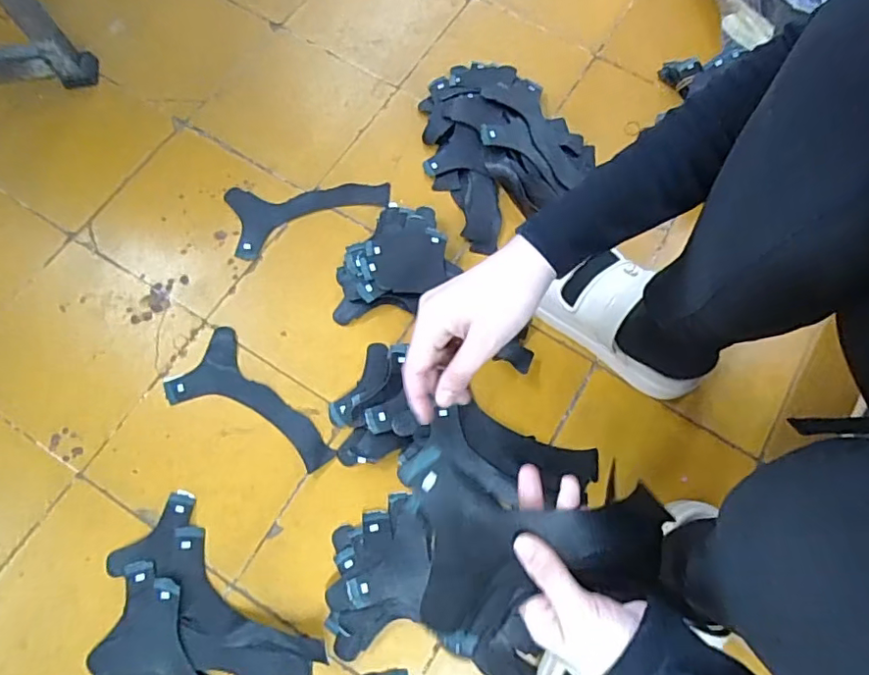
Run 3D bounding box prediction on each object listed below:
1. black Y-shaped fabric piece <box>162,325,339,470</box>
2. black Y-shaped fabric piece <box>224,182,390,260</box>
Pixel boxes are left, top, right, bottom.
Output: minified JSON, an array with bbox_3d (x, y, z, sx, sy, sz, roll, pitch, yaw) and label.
[{"bbox_3d":[-0.208,0.084,0.607,0.095,0.005,0.196,-41,76,-13],"label":"black Y-shaped fabric piece"},{"bbox_3d":[-0.158,-0.147,0.687,0.201,0.004,0.095,-2,71,-1],"label":"black Y-shaped fabric piece"}]

